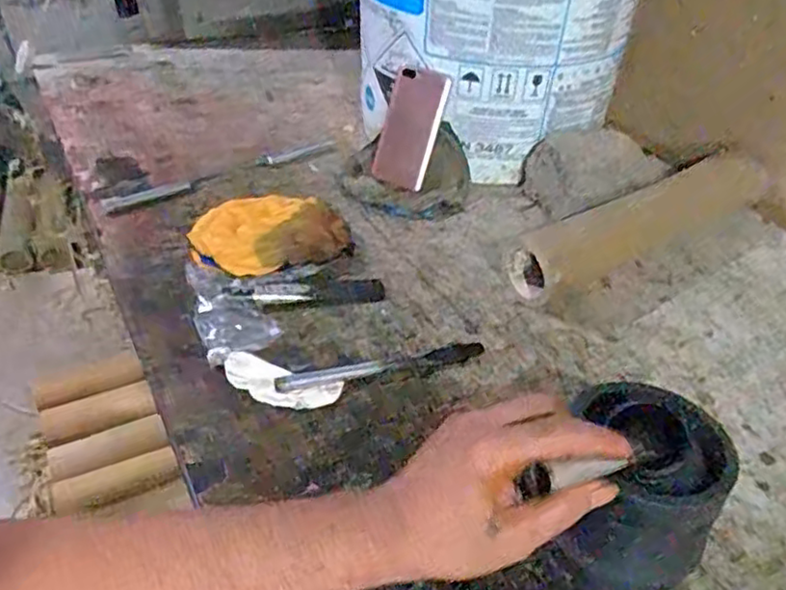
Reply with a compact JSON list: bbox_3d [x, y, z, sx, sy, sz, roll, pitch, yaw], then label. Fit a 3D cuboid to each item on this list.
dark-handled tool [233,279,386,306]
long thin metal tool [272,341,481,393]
[{"bbox_3d":[-0.076,0.000,0.652,0.141,0.015,0.035,-9,41,-16],"label":"dark-handled tool"},{"bbox_3d":[-0.005,0.058,0.576,0.189,0.010,0.021,-12,42,-19],"label":"long thin metal tool"}]

